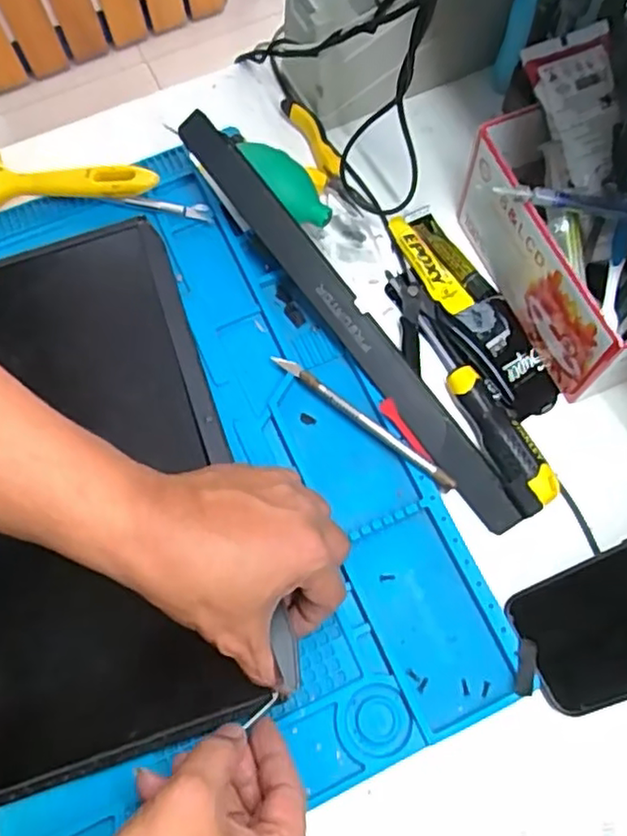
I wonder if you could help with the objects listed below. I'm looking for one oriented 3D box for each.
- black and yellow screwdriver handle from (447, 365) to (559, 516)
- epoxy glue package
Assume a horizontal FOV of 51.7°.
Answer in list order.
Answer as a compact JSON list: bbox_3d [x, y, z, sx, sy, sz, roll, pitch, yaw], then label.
[{"bbox_3d":[0.122,0.013,0.428,0.029,0.027,0.105,-25,71,-7],"label":"black and yellow screwdriver handle"},{"bbox_3d":[0.118,-0.081,0.471,0.043,0.016,0.174,-29,72,-9],"label":"epoxy glue package"}]

